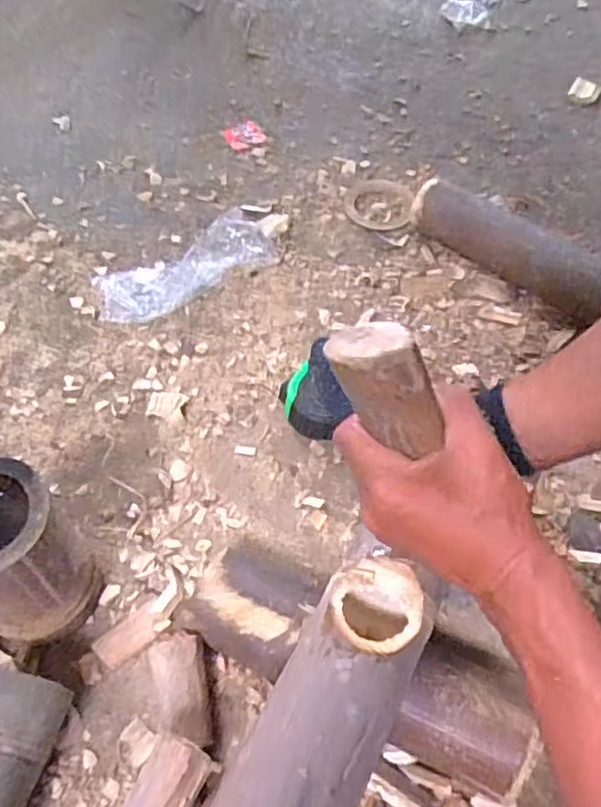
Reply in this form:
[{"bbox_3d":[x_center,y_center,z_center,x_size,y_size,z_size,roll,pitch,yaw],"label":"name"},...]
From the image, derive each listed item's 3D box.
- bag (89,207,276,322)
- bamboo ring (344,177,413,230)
[{"bbox_3d":[-0.144,-0.175,0.788,0.219,0.030,0.105,-25,60,-16],"label":"bag"},{"bbox_3d":[0.105,-0.270,0.868,0.088,0.010,0.096,11,57,7],"label":"bamboo ring"}]

